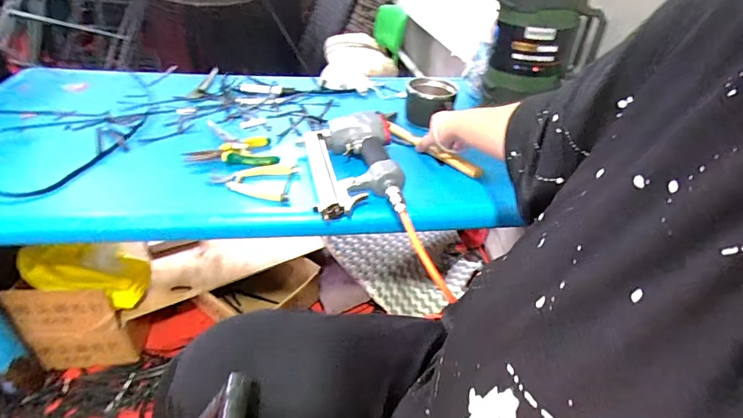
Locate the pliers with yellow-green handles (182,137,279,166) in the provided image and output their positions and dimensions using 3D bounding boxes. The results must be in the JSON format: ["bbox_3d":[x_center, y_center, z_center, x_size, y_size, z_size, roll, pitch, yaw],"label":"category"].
[{"bbox_3d":[-0.240,-0.096,0.660,0.144,0.021,0.096,-10,40,-21],"label":"pliers with yellow-green handles"}]

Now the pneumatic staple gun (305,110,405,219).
[{"bbox_3d":[-0.032,-0.074,0.623,0.147,0.058,0.241,1,37,-7],"label":"pneumatic staple gun"}]

